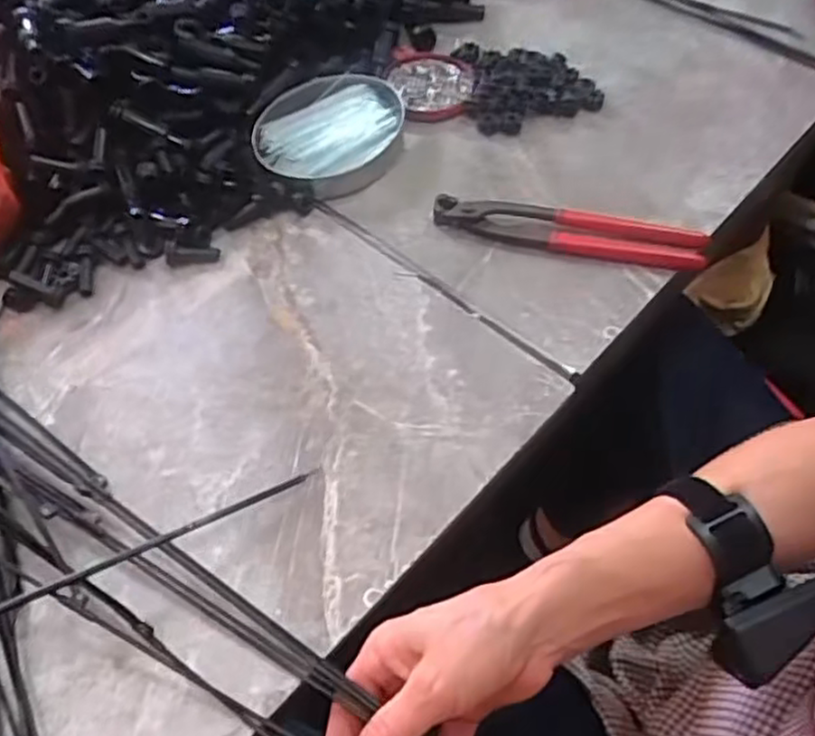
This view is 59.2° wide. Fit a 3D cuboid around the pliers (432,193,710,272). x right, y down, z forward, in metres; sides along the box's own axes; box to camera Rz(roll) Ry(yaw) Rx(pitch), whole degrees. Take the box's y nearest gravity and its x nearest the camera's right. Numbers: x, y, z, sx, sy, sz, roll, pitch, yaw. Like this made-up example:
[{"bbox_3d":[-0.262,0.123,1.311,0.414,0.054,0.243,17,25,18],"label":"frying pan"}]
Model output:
[{"bbox_3d":[0.121,-0.104,0.542,0.201,0.019,0.042,9,58,7],"label":"pliers"}]

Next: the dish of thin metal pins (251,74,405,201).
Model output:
[{"bbox_3d":[-0.059,-0.202,0.619,0.109,0.029,0.139,32,63,20],"label":"dish of thin metal pins"}]

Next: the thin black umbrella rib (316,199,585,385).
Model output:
[{"bbox_3d":[0.021,-0.062,0.534,0.252,0.005,0.011,37,65,22],"label":"thin black umbrella rib"}]

